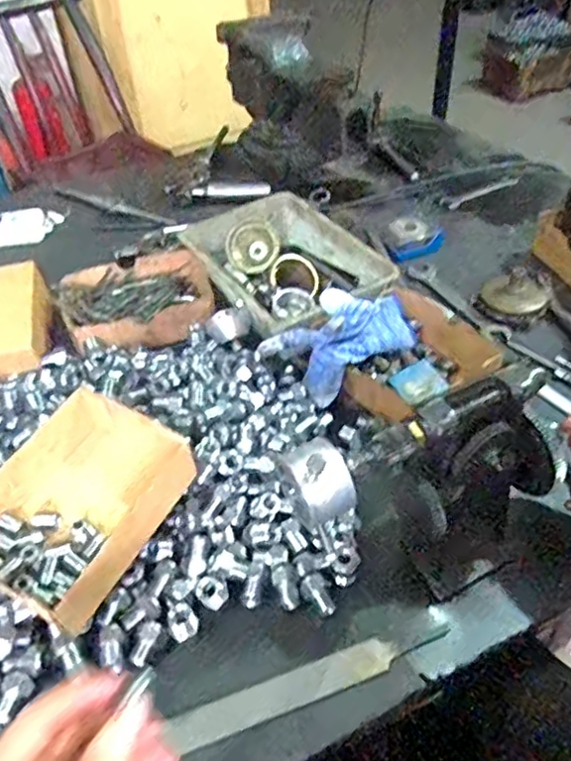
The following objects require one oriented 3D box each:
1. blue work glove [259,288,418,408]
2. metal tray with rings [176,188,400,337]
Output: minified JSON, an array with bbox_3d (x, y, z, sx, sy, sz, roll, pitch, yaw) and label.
[{"bbox_3d":[0.064,-0.046,0.626,0.171,0.068,0.076,-20,46,-17],"label":"blue work glove"},{"bbox_3d":[-0.008,-0.143,0.750,0.172,0.055,0.258,-24,47,-21],"label":"metal tray with rings"}]

